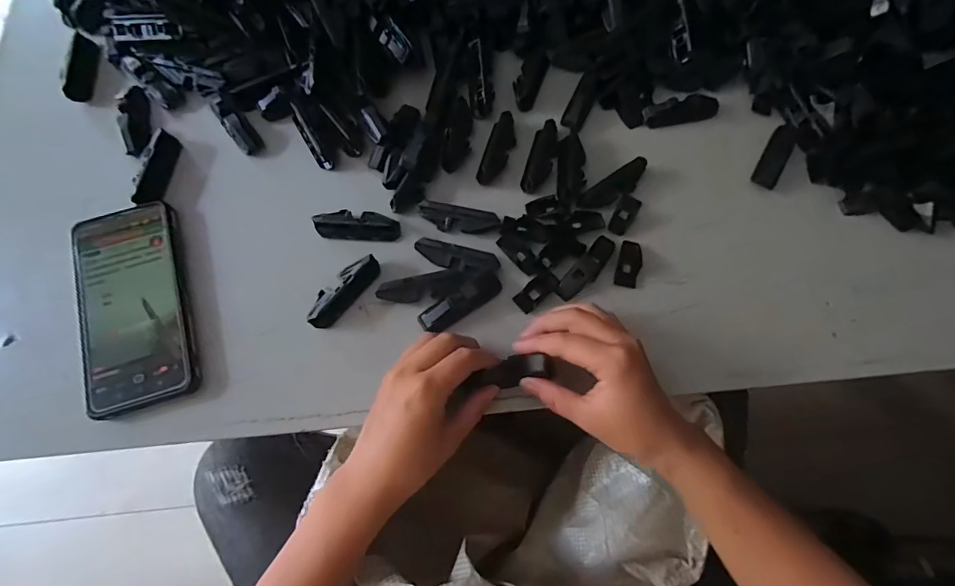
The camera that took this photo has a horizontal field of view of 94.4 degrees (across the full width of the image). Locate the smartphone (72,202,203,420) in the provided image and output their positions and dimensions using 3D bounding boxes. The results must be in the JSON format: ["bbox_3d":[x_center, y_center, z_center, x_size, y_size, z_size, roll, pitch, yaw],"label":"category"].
[{"bbox_3d":[-0.274,0.007,0.353,0.078,0.008,0.168,-16,75,-12],"label":"smartphone"}]

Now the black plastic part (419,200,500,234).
[{"bbox_3d":[-0.016,-0.063,0.384,0.069,0.018,0.020,10,73,3],"label":"black plastic part"}]

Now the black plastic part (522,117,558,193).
[{"bbox_3d":[0.059,-0.125,0.405,0.022,0.008,0.070,16,73,4],"label":"black plastic part"}]

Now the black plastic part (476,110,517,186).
[{"bbox_3d":[0.019,-0.133,0.407,0.023,0.008,0.070,17,74,5],"label":"black plastic part"}]

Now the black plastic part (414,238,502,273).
[{"bbox_3d":[-0.017,-0.030,0.375,0.071,0.015,0.021,15,73,4],"label":"black plastic part"}]

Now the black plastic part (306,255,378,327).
[{"bbox_3d":[-0.110,-0.003,0.366,0.023,0.023,0.071,40,77,11],"label":"black plastic part"}]

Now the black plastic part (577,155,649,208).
[{"bbox_3d":[0.122,-0.096,0.397,0.070,0.010,0.023,-32,76,-10],"label":"black plastic part"}]

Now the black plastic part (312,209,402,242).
[{"bbox_3d":[-0.104,-0.059,0.381,0.072,0.016,0.024,5,73,1],"label":"black plastic part"}]

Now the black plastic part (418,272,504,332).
[{"bbox_3d":[-0.013,0.008,0.363,0.073,0.019,0.022,-33,76,-10],"label":"black plastic part"}]

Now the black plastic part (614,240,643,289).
[{"bbox_3d":[0.131,-0.025,0.380,0.020,0.004,0.041,13,73,4],"label":"black plastic part"}]

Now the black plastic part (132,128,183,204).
[{"bbox_3d":[-0.281,-0.111,0.390,0.021,0.016,0.072,6,73,1],"label":"black plastic part"}]

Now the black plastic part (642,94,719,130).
[{"bbox_3d":[0.196,-0.174,0.420,0.072,0.013,0.020,-11,73,-4],"label":"black plastic part"}]

